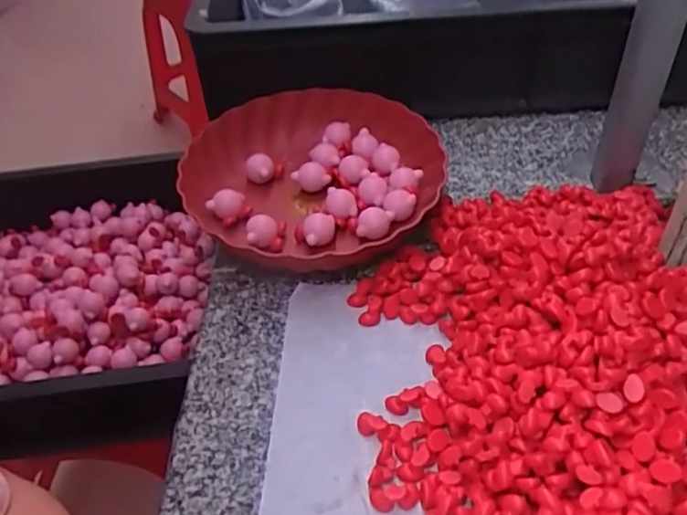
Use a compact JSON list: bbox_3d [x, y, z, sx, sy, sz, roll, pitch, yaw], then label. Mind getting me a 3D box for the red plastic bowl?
[{"bbox_3d":[-0.029,-0.080,0.602,0.231,0.052,0.247,-2,45,2],"label":"red plastic bowl"}]

